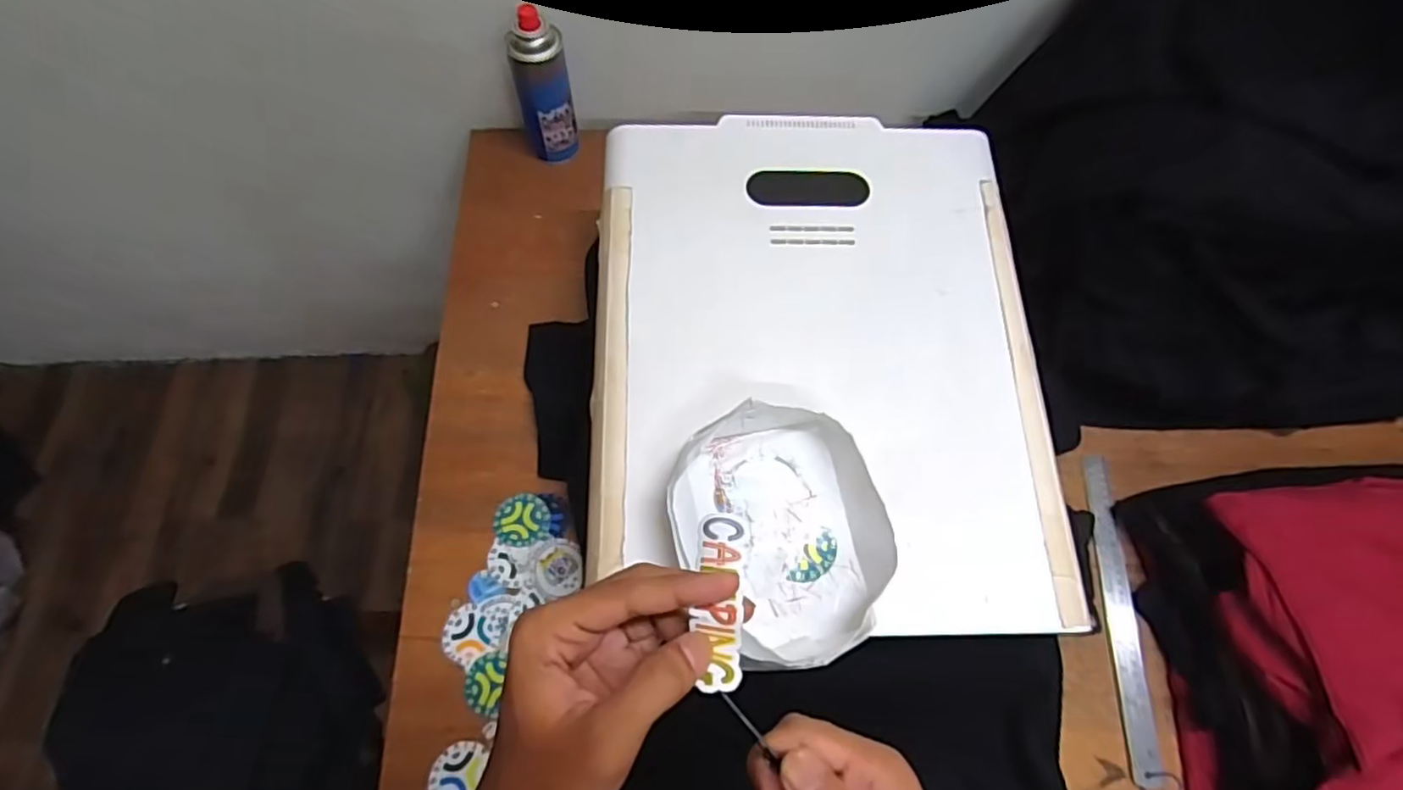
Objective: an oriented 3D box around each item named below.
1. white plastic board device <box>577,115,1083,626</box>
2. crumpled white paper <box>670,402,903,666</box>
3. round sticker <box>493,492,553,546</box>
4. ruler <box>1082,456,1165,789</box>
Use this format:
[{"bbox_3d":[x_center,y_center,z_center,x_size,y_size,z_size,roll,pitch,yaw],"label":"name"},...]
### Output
[{"bbox_3d":[0.108,-0.053,0.610,0.402,0.026,0.499,1,66,-2],"label":"white plastic board device"},{"bbox_3d":[0.062,0.108,0.523,0.172,0.049,0.195,-30,73,-15],"label":"crumpled white paper"},{"bbox_3d":[-0.189,0.132,0.703,0.059,0.004,0.054,1,68,-3],"label":"round sticker"},{"bbox_3d":[0.432,0.220,0.688,0.035,0.008,0.319,3,68,-2],"label":"ruler"}]

